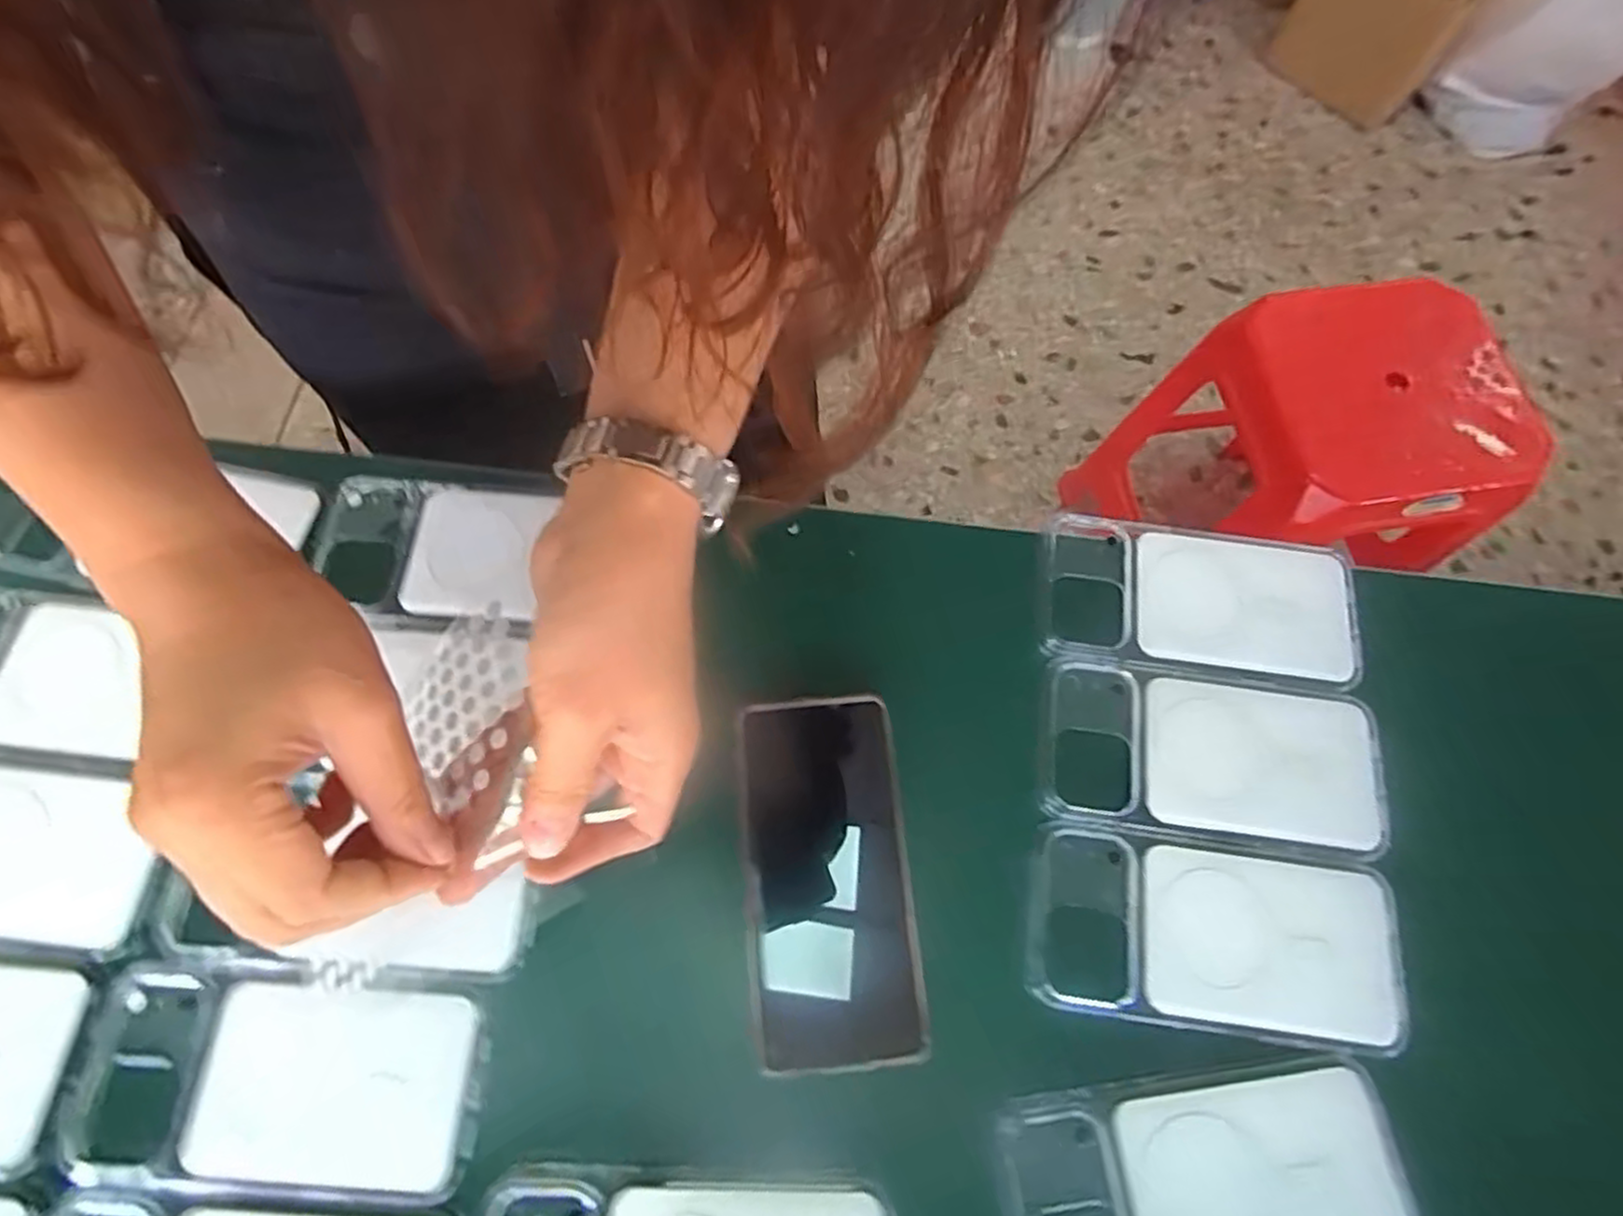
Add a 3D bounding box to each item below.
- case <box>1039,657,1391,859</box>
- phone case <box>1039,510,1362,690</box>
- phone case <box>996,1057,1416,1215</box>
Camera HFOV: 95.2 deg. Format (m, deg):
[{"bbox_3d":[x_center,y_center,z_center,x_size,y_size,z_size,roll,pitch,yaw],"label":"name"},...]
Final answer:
[{"bbox_3d":[0.195,0.071,0.362,0.165,0.006,0.081,8,71,2],"label":"case"},{"bbox_3d":[0.202,-0.004,0.389,0.159,0.010,0.080,7,71,1],"label":"phone case"},{"bbox_3d":[0.163,0.240,0.305,0.166,0.009,0.080,-5,71,-3],"label":"phone case"}]

